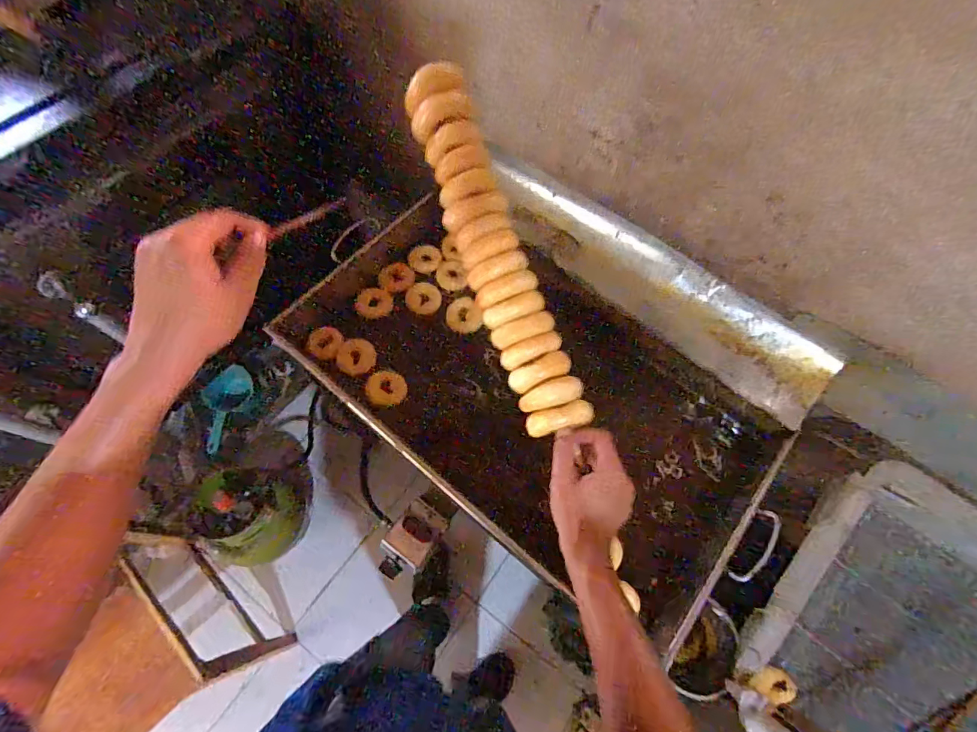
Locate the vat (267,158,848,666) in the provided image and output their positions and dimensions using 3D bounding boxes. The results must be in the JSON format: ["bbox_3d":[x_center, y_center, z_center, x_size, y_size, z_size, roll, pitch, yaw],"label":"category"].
[{"bbox_3d":[0.109,-0.016,0.861,0.854,0.201,0.553,34,69,12],"label":"vat"}]

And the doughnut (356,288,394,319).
[{"bbox_3d":[-0.239,-0.132,0.950,0.072,0.023,0.062,-33,72,-16],"label":"doughnut"}]

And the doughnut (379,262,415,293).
[{"bbox_3d":[-0.196,-0.189,0.971,0.061,0.026,0.072,33,69,11],"label":"doughnut"}]

